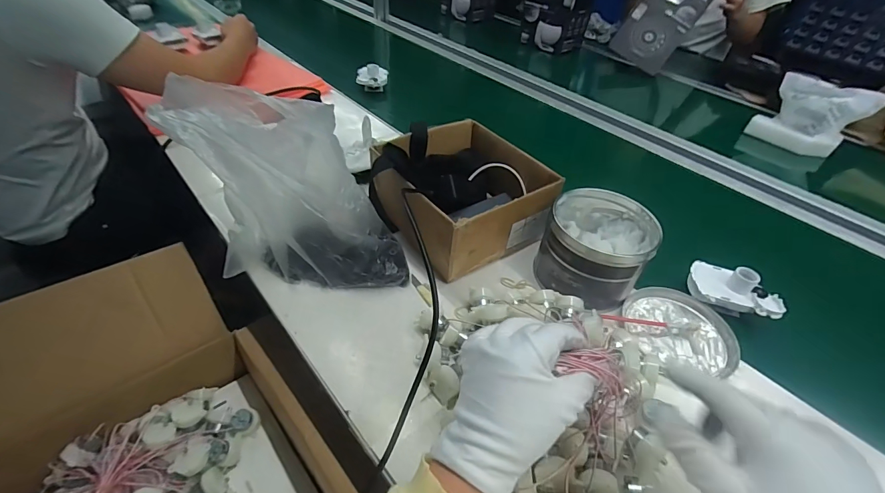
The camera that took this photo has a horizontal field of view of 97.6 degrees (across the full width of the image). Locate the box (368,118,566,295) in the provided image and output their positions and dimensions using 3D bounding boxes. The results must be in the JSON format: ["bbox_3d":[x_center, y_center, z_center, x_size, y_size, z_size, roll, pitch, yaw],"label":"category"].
[{"bbox_3d":[0.021,-0.078,0.555,0.208,0.103,0.213,-21,49,-26],"label":"box"}]

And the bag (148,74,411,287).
[{"bbox_3d":[-0.183,-0.061,0.461,0.270,0.181,0.167,34,49,26],"label":"bag"}]

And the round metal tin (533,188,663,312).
[{"bbox_3d":[0.196,-0.002,0.501,0.125,0.098,0.134,3,43,-3],"label":"round metal tin"}]

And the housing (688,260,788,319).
[{"bbox_3d":[0.378,0.054,0.504,0.103,0.051,0.068,23,45,17],"label":"housing"}]

